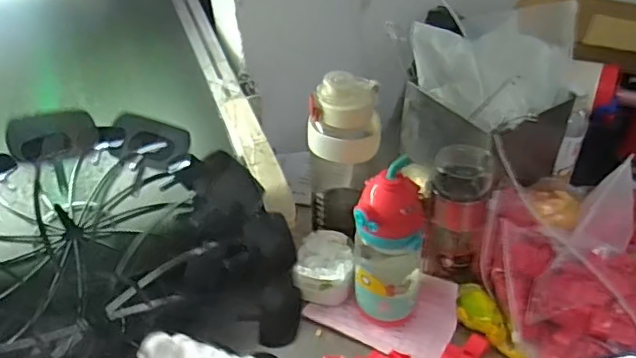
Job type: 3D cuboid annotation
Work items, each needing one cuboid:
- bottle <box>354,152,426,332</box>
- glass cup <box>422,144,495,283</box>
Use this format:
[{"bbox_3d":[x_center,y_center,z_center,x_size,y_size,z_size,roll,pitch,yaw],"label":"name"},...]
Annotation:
[{"bbox_3d":[0.079,0.069,0.647,0.081,0.193,0.086,2,41,5],"label":"bottle"},{"bbox_3d":[0.161,0.044,0.666,0.063,0.157,0.075,4,41,7],"label":"glass cup"}]

